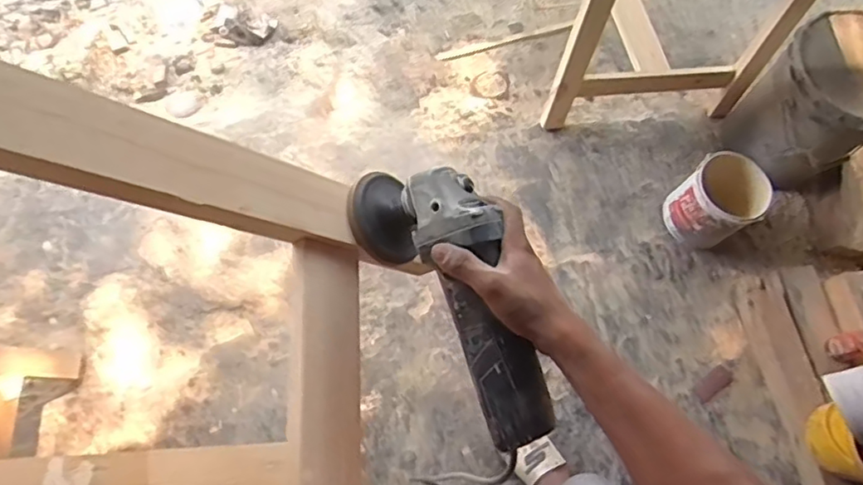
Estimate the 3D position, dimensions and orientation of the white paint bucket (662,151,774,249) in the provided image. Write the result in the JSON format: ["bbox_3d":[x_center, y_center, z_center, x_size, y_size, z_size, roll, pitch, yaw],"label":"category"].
[{"bbox_3d":[0.715,-0.097,1.508,0.196,0.191,0.182,1,69,-4],"label":"white paint bucket"}]

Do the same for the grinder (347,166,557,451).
[{"bbox_3d":[0.029,0.045,0.534,0.113,0.079,0.281,-28,80,-13],"label":"grinder"}]

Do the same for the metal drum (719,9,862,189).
[{"bbox_3d":[0.928,-0.333,1.440,0.295,0.338,0.290,-41,77,-17],"label":"metal drum"}]

